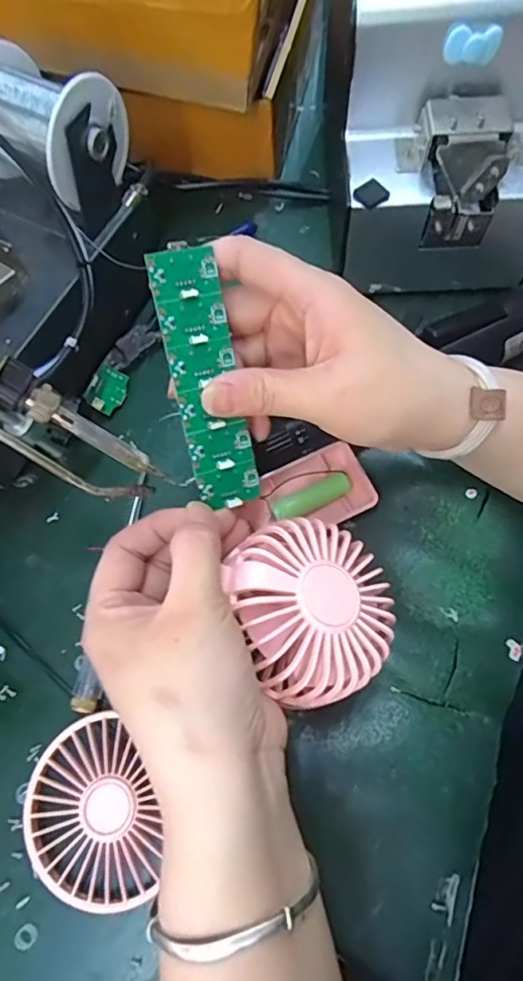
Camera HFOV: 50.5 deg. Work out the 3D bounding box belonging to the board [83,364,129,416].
[{"bbox_3d":[-0.100,-0.066,0.364,0.023,0.005,0.032,32,67,-22],"label":"board"}]

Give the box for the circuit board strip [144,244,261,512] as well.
[{"bbox_3d":[-0.025,-0.049,0.257,0.031,0.004,0.117,-16,108,-16],"label":"circuit board strip"}]

